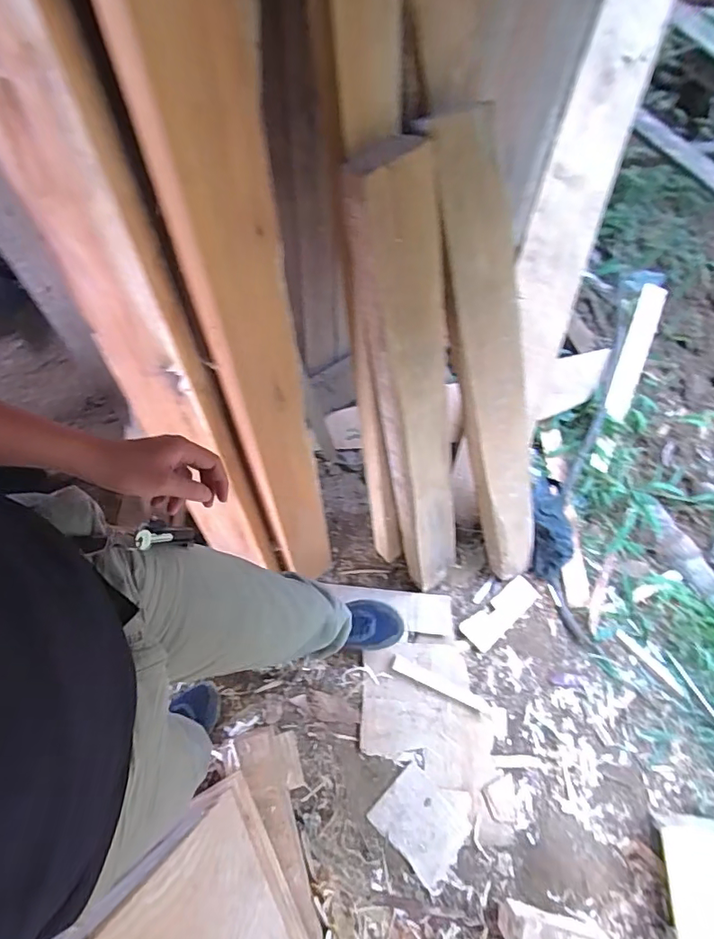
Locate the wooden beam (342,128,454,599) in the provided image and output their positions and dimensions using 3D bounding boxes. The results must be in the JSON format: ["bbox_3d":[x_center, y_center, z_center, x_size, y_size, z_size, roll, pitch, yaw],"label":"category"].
[{"bbox_3d":[0.127,-0.066,1.022,0.141,1.018,0.079,-31,47,-16],"label":"wooden beam"}]

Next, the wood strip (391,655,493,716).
[{"bbox_3d":[0.212,0.545,1.279,0.260,0.021,0.038,23,66,7],"label":"wood strip"}]

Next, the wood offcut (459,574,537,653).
[{"bbox_3d":[0.384,0.384,1.363,0.224,0.017,0.086,-38,73,-18],"label":"wood offcut"}]

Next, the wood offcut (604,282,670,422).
[{"bbox_3d":[0.786,-0.333,1.433,0.074,0.028,0.402,20,86,5],"label":"wood offcut"}]

